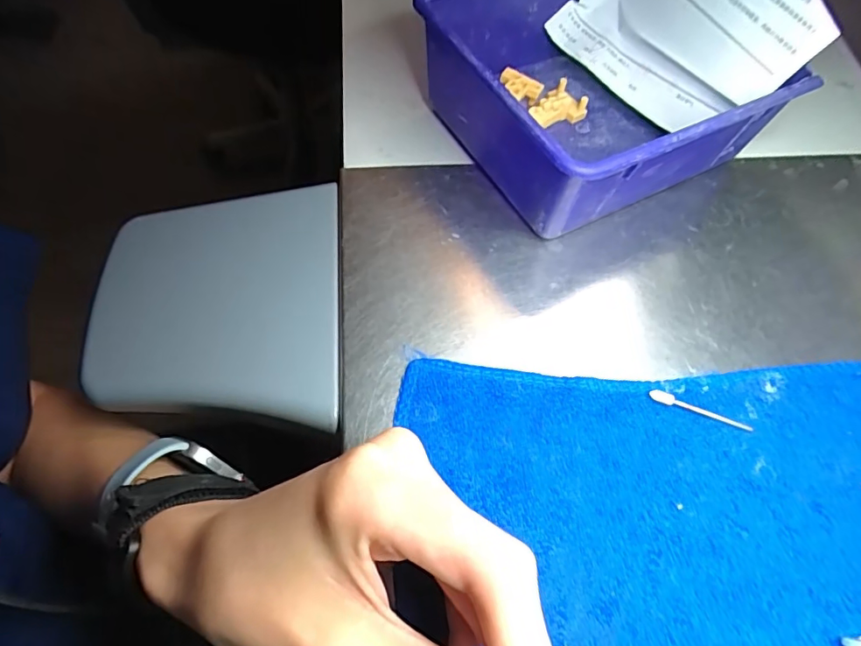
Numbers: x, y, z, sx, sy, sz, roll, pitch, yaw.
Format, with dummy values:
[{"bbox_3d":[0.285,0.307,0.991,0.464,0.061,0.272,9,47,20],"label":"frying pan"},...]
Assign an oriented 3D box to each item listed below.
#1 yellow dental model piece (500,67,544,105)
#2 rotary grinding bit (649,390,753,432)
[{"bbox_3d":[0.058,-0.152,0.321,0.027,0.011,0.011,30,64,-4],"label":"yellow dental model piece"},{"bbox_3d":[0.125,0.041,0.232,0.047,0.005,0.004,20,63,8],"label":"rotary grinding bit"}]

